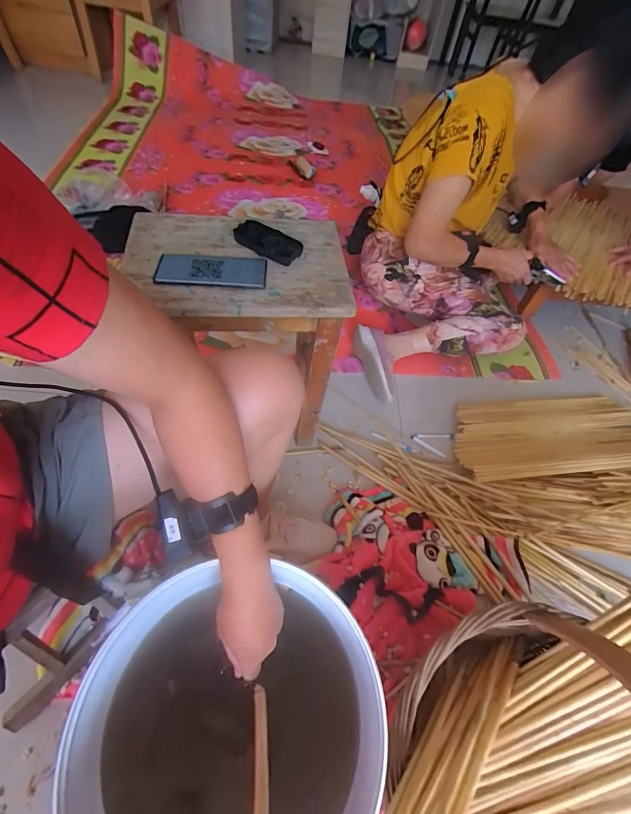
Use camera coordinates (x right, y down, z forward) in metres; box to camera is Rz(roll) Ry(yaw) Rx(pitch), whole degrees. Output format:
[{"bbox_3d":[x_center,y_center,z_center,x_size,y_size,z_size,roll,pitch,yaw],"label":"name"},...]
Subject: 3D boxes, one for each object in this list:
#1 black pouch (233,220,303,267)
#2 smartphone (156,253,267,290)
[{"bbox_3d":[-0.079,-0.271,0.608,0.112,0.028,0.057,28,56,13],"label":"black pouch"},{"bbox_3d":[-0.158,-0.209,0.567,0.161,0.011,0.079,-2,54,-9],"label":"smartphone"}]

